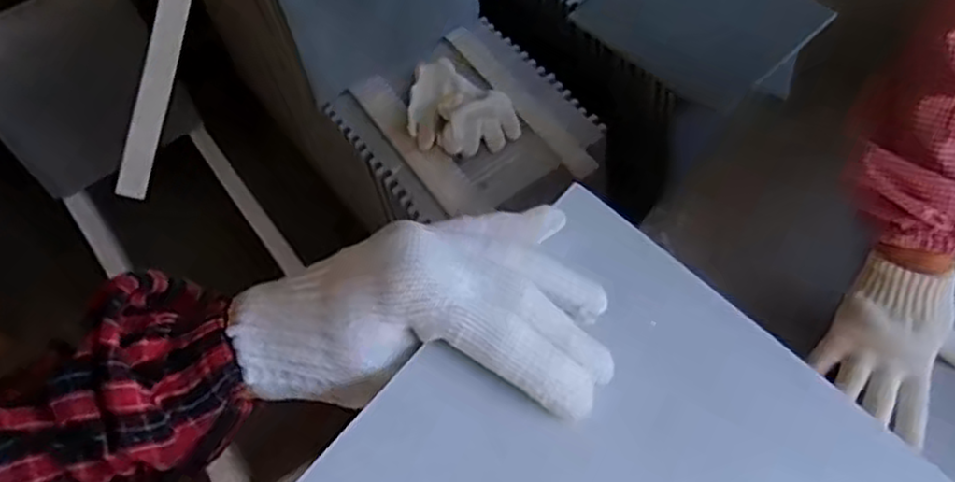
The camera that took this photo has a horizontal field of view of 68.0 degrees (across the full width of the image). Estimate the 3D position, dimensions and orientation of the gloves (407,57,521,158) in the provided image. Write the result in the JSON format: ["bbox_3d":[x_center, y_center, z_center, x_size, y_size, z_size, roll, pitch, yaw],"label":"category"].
[{"bbox_3d":[-0.040,-0.194,1.021,0.189,0.039,0.143,38,70,21],"label":"gloves"}]

